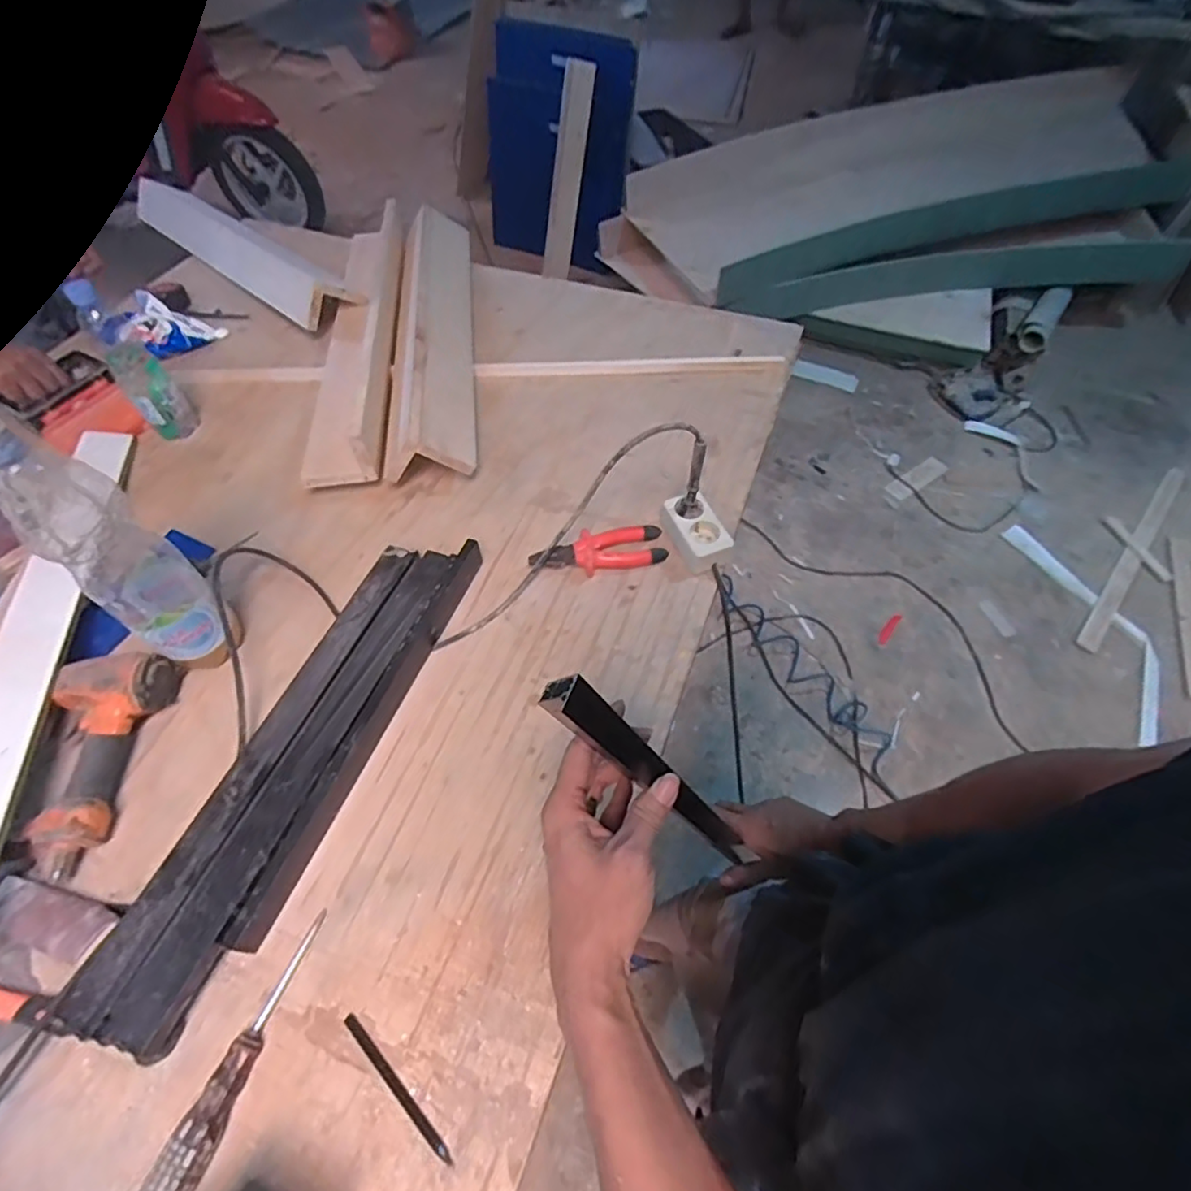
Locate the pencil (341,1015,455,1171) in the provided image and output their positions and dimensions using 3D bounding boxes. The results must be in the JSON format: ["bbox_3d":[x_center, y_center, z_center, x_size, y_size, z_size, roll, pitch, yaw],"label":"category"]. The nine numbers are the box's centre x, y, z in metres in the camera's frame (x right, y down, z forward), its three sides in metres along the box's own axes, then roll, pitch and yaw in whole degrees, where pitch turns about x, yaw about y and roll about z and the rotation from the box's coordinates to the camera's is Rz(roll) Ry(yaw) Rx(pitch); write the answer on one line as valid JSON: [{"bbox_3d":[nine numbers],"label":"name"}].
[{"bbox_3d":[-0.166,0.407,0.516,0.139,0.004,0.010,37,63,22],"label":"pencil"}]

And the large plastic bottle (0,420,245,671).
[{"bbox_3d":[-0.459,-0.029,0.615,0.092,0.324,0.089,36,63,20],"label":"large plastic bottle"}]

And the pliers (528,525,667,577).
[{"bbox_3d":[0.004,-0.057,0.809,0.173,0.026,0.058,-9,56,-7],"label":"pliers"}]

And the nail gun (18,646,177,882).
[{"bbox_3d":[-0.527,0.168,0.639,0.105,0.055,0.218,-1,56,-1],"label":"nail gun"}]

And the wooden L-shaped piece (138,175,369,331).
[{"bbox_3d":[-0.717,-0.696,1.217,0.741,0.094,0.112,36,62,22],"label":"wooden L-shaped piece"}]

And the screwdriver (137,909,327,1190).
[{"bbox_3d":[-0.290,0.379,0.517,0.034,0.029,0.210,17,57,11],"label":"screwdriver"}]

